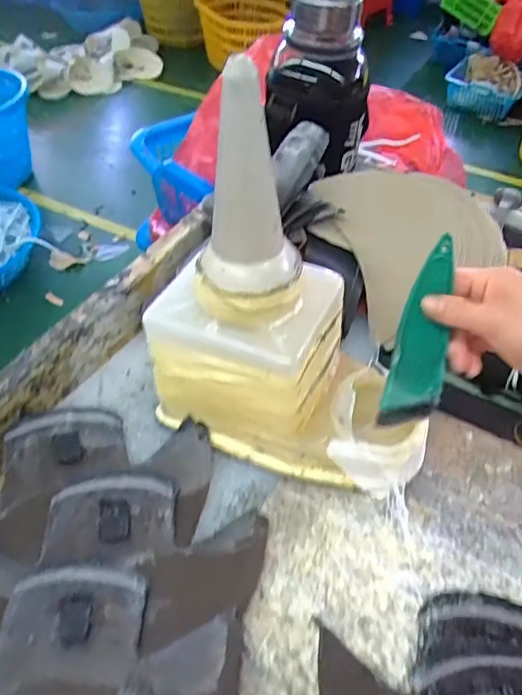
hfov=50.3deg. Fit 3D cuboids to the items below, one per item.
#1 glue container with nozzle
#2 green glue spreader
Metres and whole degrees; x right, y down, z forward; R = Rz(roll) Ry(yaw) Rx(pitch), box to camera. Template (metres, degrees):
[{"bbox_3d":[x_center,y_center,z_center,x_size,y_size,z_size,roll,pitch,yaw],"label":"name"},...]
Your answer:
[{"bbox_3d":[-0.005,-0.044,0.372,0.123,0.246,0.100,20,50,15],"label":"glue container with nozzle"},{"bbox_3d":[0.117,-0.010,0.396,0.040,0.132,0.016,12,3,7],"label":"green glue spreader"}]

